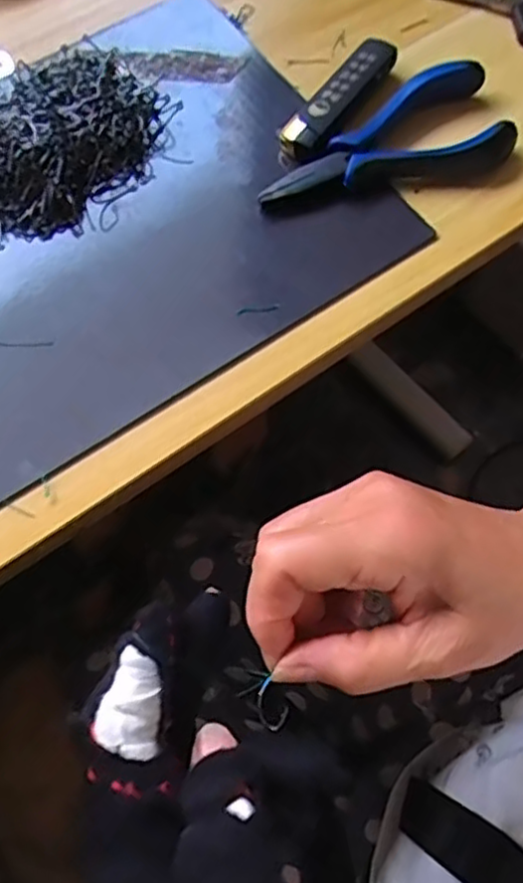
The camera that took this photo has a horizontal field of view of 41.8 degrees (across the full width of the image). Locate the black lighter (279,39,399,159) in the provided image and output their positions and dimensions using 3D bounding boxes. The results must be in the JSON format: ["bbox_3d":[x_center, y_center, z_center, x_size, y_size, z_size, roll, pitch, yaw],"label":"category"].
[{"bbox_3d":[0.038,-0.164,0.329,0.021,0.015,0.076,33,72,12],"label":"black lighter"}]

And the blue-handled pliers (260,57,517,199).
[{"bbox_3d":[0.056,-0.138,0.318,0.120,0.014,0.056,-19,69,-8],"label":"blue-handled pliers"}]

